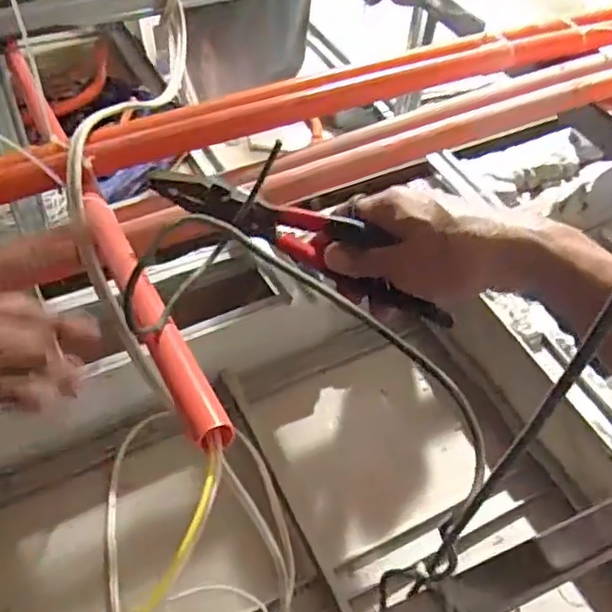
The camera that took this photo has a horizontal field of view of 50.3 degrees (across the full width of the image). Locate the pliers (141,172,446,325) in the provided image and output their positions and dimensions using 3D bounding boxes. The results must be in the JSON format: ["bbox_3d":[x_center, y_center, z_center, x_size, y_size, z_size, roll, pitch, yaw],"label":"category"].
[{"bbox_3d":[0.004,-0.047,0.433,0.217,0.066,0.017,26,52,-2],"label":"pliers"}]

